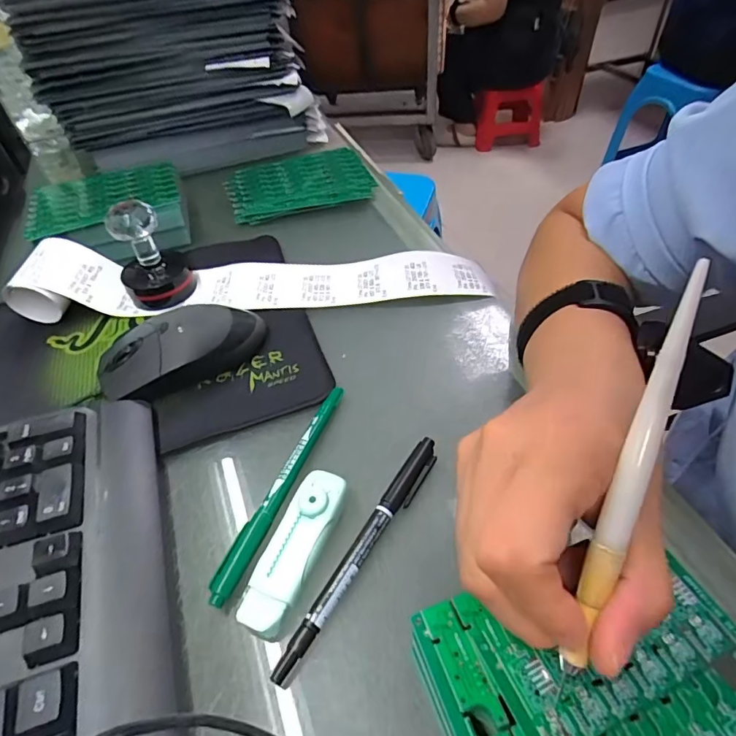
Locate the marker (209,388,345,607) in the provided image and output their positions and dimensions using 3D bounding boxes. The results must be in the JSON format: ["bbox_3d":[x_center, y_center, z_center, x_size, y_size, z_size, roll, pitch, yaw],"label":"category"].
[{"bbox_3d":[-0.048,0.064,0.270,0.014,0.011,0.140,15,52,18],"label":"marker"}]

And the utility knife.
[{"bbox_3d":[-0.036,0.092,0.240,0.025,0.019,0.083,16,52,18],"label":"utility knife"}]

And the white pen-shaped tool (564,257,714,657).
[{"bbox_3d":[0.085,0.032,0.151,0.008,0.006,0.129,18,92,20],"label":"white pen-shaped tool"}]

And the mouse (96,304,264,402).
[{"bbox_3d":[-0.128,-0.016,0.330,0.114,0.036,0.056,-28,52,-19],"label":"mouse"}]

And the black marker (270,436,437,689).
[{"bbox_3d":[-0.001,0.091,0.242,0.014,0.011,0.139,24,55,24],"label":"black marker"}]

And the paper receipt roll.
[{"bbox_3d":[-0.094,-0.080,0.380,0.373,0.040,0.066,-2,48,3],"label":"paper receipt roll"}]

